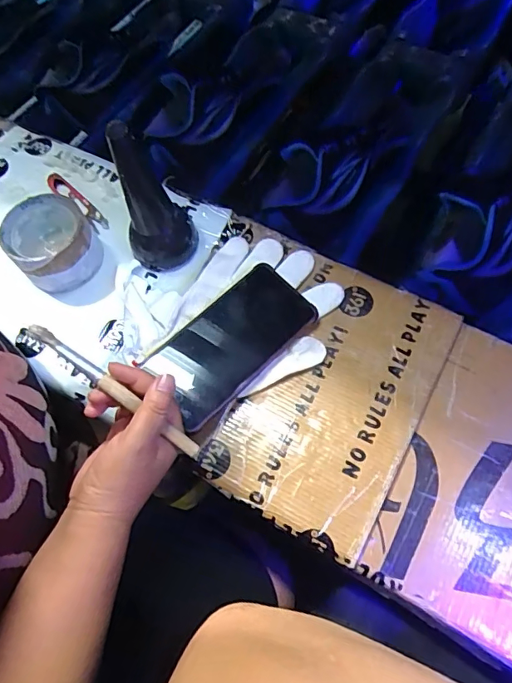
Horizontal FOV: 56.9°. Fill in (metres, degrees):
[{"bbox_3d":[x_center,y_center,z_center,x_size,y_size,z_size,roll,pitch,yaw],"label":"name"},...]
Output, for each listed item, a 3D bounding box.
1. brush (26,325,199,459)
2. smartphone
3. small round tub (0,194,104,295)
[{"bbox_3d":[-0.108,0.037,0.359,0.158,0.008,0.011,37,72,1],"label":"brush"},{"bbox_3d":[-0.023,-0.002,0.430,0.155,0.014,0.083,-42,71,-17],"label":"smartphone"},{"bbox_3d":[-0.205,-0.099,0.482,0.080,0.053,0.086,-1,66,2],"label":"small round tub"}]

